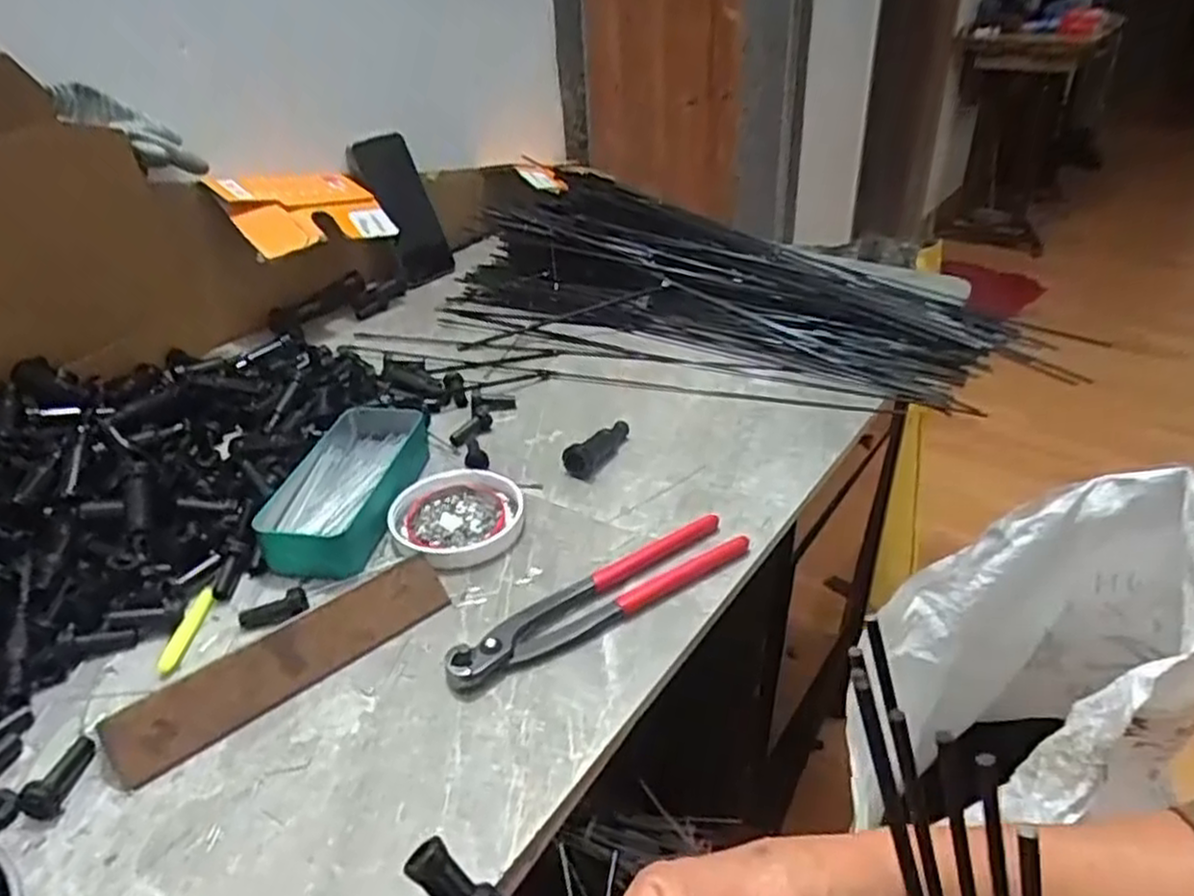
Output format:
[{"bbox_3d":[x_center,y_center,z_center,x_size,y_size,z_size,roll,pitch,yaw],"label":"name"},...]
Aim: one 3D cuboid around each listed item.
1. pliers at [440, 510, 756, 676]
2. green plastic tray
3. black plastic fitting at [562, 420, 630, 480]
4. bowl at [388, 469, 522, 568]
[{"bbox_3d":[0.005,0.085,0.450,0.194,0.014,0.039,-23,37,-27],"label":"pliers"},{"bbox_3d":[-0.170,0.023,0.539,0.071,0.034,0.158,0,33,6],"label":"green plastic tray"},{"bbox_3d":[-0.001,-0.002,0.580,0.025,0.021,0.064,14,37,26],"label":"black plastic fitting"},{"bbox_3d":[-0.096,0.046,0.529,0.087,0.016,0.088,-3,33,2],"label":"bowl"}]

